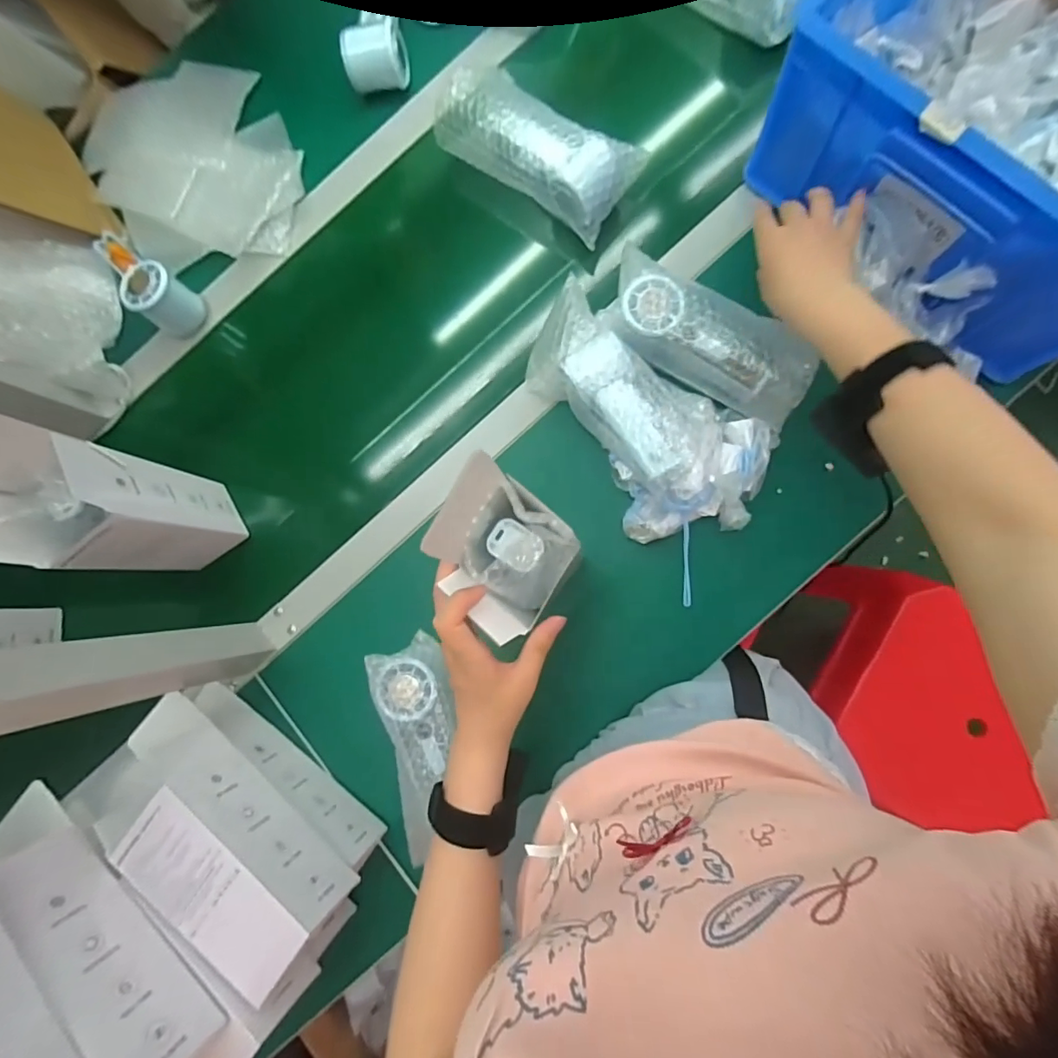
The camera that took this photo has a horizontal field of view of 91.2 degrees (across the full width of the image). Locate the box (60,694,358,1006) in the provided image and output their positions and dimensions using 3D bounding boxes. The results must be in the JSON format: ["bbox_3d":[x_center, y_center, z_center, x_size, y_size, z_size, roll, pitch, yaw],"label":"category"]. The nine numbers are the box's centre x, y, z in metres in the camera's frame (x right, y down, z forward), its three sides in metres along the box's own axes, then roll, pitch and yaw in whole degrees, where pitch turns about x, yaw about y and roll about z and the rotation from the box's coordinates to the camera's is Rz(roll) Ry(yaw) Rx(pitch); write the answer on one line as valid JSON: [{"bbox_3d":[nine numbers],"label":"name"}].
[{"bbox_3d":[-0.266,0.250,0.426,0.241,0.080,0.088,35,90,9],"label":"box"}]

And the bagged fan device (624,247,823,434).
[{"bbox_3d":[0.159,-0.176,0.488,0.215,0.046,0.072,39,91,9],"label":"bagged fan device"}]

